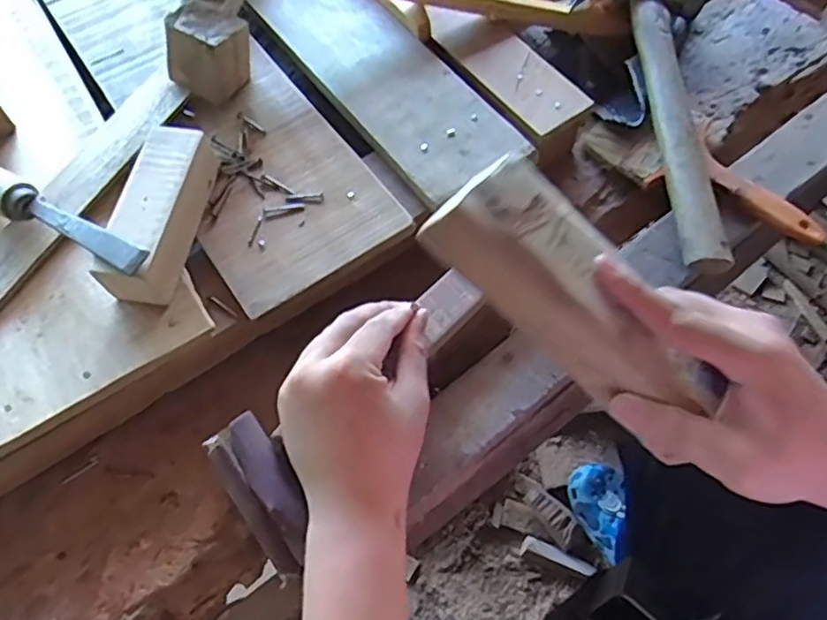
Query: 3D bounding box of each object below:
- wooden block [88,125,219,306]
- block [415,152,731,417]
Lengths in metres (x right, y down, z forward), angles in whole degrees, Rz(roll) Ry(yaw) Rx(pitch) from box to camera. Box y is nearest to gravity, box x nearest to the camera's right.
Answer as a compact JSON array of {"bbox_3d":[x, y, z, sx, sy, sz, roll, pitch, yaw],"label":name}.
[{"bbox_3d":[-0.169,-0.065,0.427,0.040,0.042,0.123,8,64,3],"label":"wooden block"},{"bbox_3d":[0.086,-0.009,0.329,0.164,0.033,0.062,41,68,-8],"label":"block"}]

